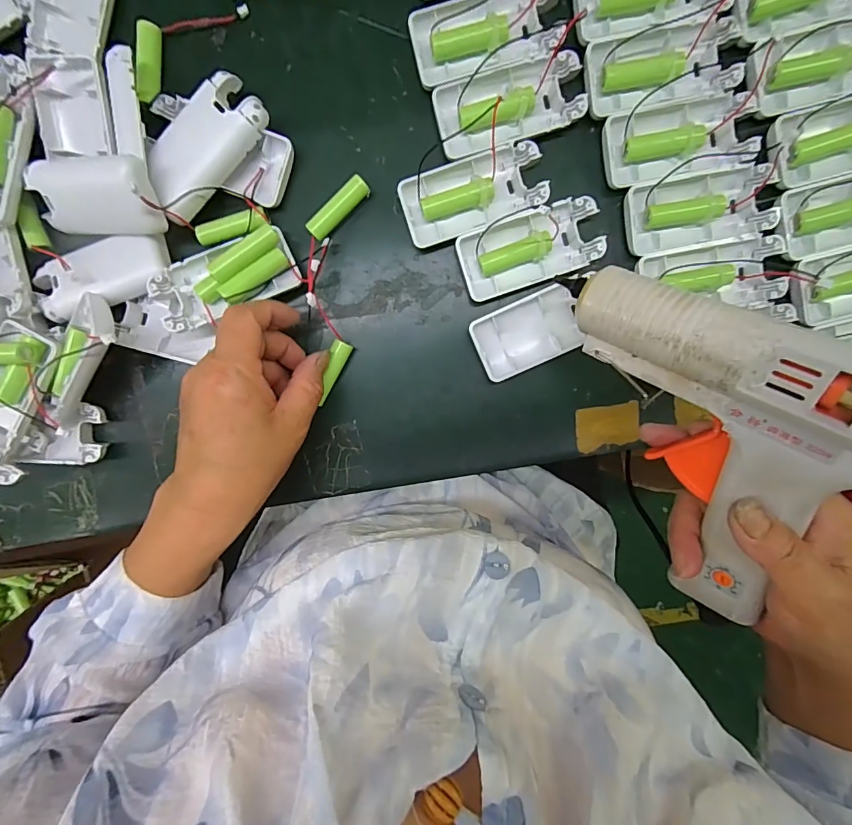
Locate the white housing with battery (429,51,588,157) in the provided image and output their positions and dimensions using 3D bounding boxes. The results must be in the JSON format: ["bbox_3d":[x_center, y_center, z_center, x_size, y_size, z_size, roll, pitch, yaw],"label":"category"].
[{"bbox_3d":[0.054,-0.198,0.287,0.092,0.015,0.046,-12,97,2],"label":"white housing with battery"}]

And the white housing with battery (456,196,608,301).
[{"bbox_3d":[0.070,-0.110,0.299,0.091,0.018,0.047,-17,96,3],"label":"white housing with battery"}]

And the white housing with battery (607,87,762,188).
[{"bbox_3d":[0.162,-0.174,0.284,0.091,0.013,0.045,-9,97,2],"label":"white housing with battery"}]

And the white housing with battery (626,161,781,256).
[{"bbox_3d":[0.179,-0.133,0.292,0.091,0.017,0.045,-10,97,2],"label":"white housing with battery"}]

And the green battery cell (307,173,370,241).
[{"bbox_3d":[-0.059,-0.138,0.301,0.014,0.015,0.049,44,95,-4],"label":"green battery cell"}]

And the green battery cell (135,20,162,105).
[{"bbox_3d":[-0.185,-0.233,0.295,0.012,0.012,0.049,5,97,0],"label":"green battery cell"}]

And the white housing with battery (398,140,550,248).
[{"bbox_3d":[0.031,-0.146,0.297,0.092,0.015,0.046,-16,96,3],"label":"white housing with battery"}]

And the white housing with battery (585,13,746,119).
[{"bbox_3d":[0.148,-0.216,0.279,0.092,0.014,0.045,-10,97,2],"label":"white housing with battery"}]

